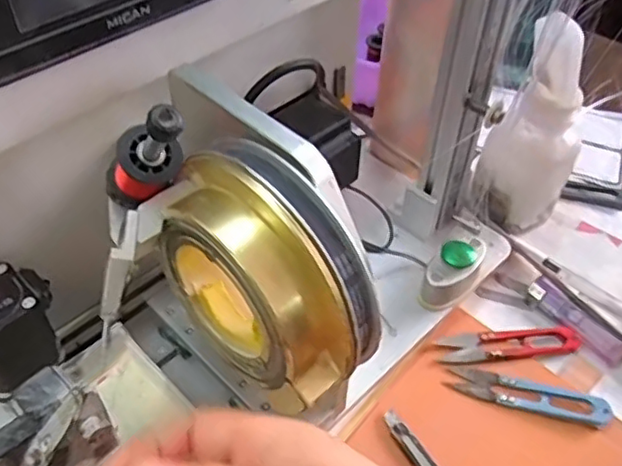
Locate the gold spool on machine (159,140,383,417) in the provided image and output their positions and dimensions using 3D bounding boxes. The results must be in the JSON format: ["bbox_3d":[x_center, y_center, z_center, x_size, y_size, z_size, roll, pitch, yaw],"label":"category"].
[{"bbox_3d":[-0.021,0.019,0.272,0.045,0.092,0.103,-36,58,-29],"label":"gold spool on machine"}]

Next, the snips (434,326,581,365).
[{"bbox_3d":[0.137,0.077,0.433,0.099,0.004,0.020,-4,48,-6],"label":"snips"}]

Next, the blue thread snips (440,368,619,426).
[{"bbox_3d":[0.141,0.103,0.404,0.098,0.011,0.020,14,49,10],"label":"blue thread snips"}]

